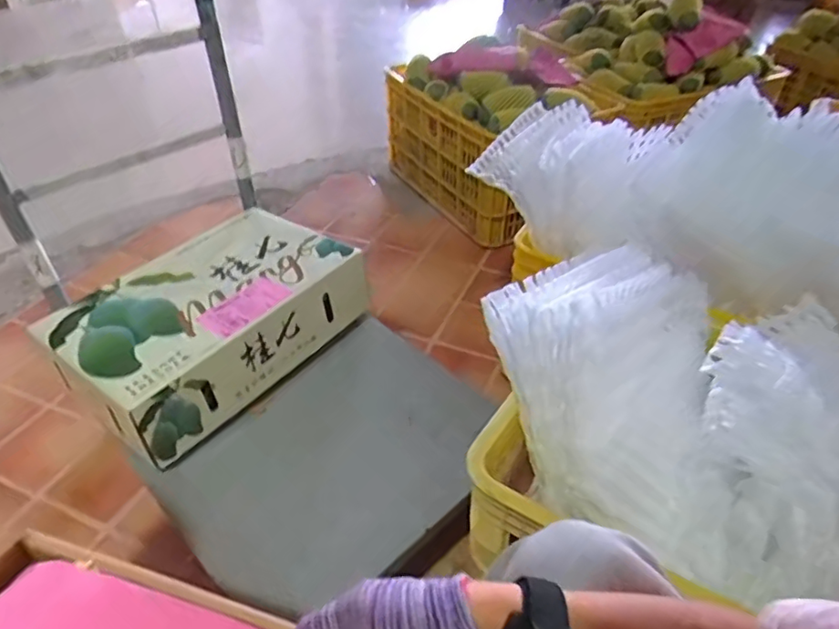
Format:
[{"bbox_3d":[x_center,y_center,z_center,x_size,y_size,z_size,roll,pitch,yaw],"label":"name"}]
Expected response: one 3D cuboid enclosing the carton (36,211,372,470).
[{"bbox_3d":[-0.337,0.001,0.932,0.299,0.125,0.418,28,47,29],"label":"carton"}]

